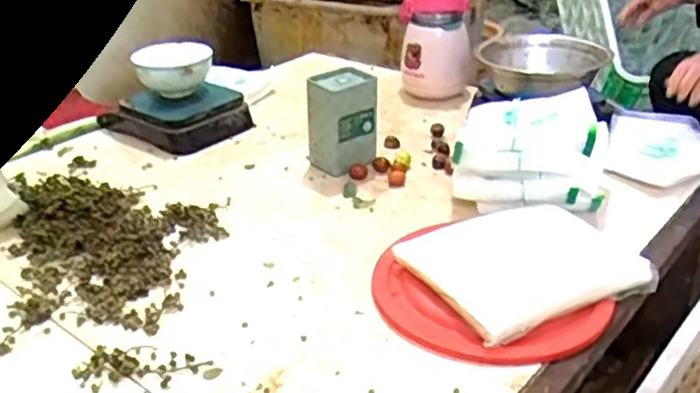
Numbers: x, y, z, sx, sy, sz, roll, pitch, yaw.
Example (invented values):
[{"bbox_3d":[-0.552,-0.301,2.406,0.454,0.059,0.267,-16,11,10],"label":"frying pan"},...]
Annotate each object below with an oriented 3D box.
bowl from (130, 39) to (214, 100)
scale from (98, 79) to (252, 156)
[{"bbox_3d":[-0.277,-0.201,1.108,0.113,0.064,0.113,-2,27,1],"label":"bowl"},{"bbox_3d":[-0.264,-0.131,1.095,0.189,0.057,0.144,18,34,34],"label":"scale"}]

